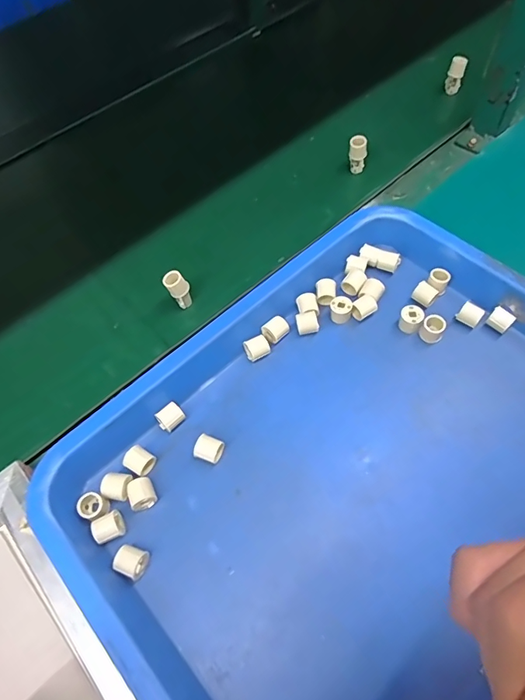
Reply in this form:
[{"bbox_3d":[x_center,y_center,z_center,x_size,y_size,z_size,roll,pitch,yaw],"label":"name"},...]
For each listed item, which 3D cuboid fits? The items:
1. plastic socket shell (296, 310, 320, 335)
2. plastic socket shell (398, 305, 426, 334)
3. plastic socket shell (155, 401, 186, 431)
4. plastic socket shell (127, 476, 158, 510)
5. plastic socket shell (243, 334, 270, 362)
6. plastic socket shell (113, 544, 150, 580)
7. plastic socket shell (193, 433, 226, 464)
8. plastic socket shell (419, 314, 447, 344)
[{"bbox_3d":[0.042,-0.025,0.421,0.020,0.013,0.017,-16,59,-5],"label":"plastic socket shell"},{"bbox_3d":[0.137,-0.028,0.415,0.020,0.019,0.018,18,62,15],"label":"plastic socket shell"},{"bbox_3d":[-0.078,0.057,0.383,0.021,0.014,0.017,-38,63,-17],"label":"plastic socket shell"},{"bbox_3d":[-0.095,0.112,0.354,0.019,0.014,0.022,-26,60,-10],"label":"plastic socket shell"},{"bbox_3d":[-0.005,-0.001,0.413,0.021,0.013,0.018,-20,60,-7],"label":"plastic socket shell"},{"bbox_3d":[-0.096,0.154,0.329,0.020,0.014,0.020,19,63,15],"label":"plastic socket shell"},{"bbox_3d":[-0.042,0.081,0.366,0.021,0.018,0.019,17,62,14],"label":"plastic socket shell"},{"bbox_3d":[0.154,-0.019,0.408,0.019,0.018,0.019,24,64,18],"label":"plastic socket shell"}]

